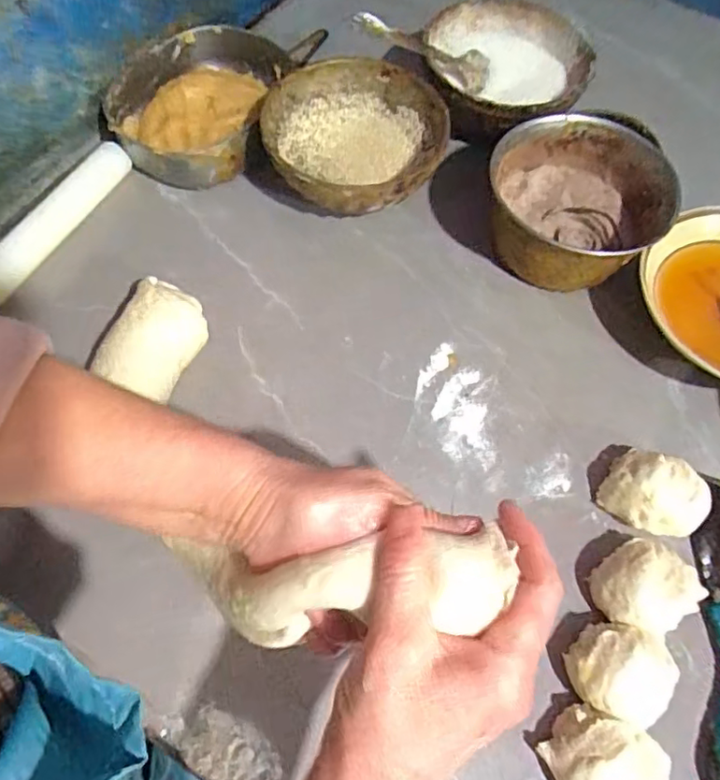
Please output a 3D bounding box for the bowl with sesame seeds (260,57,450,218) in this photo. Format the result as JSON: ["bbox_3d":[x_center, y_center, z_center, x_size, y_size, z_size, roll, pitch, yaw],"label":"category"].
[{"bbox_3d":[-0.005,-0.214,0.509,0.152,0.069,0.158,0,67,-1],"label":"bowl with sesame seeds"}]

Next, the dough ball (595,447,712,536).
[{"bbox_3d":[0.203,0.070,0.397,0.062,0.036,0.056,27,70,10],"label":"dough ball"}]

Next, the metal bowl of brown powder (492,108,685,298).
[{"bbox_3d":[0.173,-0.150,0.479,0.138,0.068,0.139,3,67,0],"label":"metal bowl of brown powder"}]

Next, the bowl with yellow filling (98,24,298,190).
[{"bbox_3d":[-0.149,-0.266,0.539,0.140,0.049,0.188,8,67,3],"label":"bowl with yellow filling"}]

